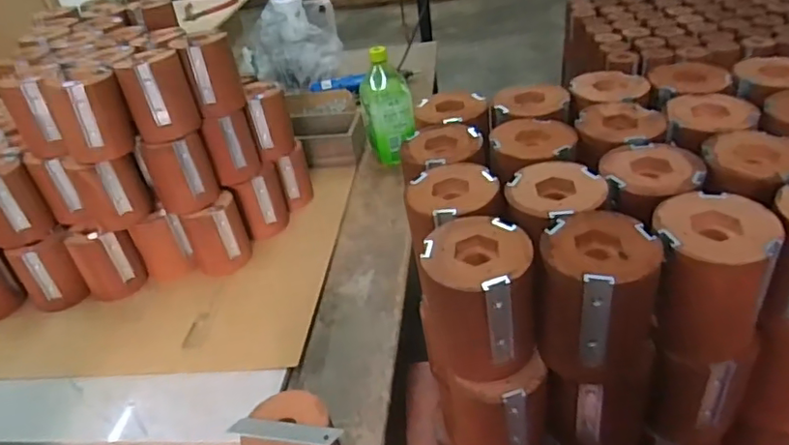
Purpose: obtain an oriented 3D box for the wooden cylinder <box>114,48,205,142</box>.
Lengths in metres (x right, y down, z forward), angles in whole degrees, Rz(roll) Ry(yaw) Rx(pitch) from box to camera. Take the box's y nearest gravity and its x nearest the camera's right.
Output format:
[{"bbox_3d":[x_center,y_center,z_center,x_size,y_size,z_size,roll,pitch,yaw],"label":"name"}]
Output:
[{"bbox_3d":[-0.302,-0.163,0.743,0.077,0.097,0.068,-20,36,-15],"label":"wooden cylinder"}]

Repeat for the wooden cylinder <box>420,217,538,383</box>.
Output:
[{"bbox_3d":[0.063,0.058,0.433,0.076,0.097,0.075,-6,35,4],"label":"wooden cylinder"}]

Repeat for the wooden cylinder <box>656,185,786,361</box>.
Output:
[{"bbox_3d":[0.226,0.044,0.418,0.075,0.105,0.079,14,41,29],"label":"wooden cylinder"}]

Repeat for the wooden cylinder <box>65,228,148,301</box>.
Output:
[{"bbox_3d":[-0.398,0.057,0.806,0.078,0.098,0.074,-26,38,-23],"label":"wooden cylinder"}]

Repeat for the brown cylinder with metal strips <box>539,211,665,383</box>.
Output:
[{"bbox_3d":[0.148,0.058,0.420,0.077,0.103,0.073,14,41,29],"label":"brown cylinder with metal strips"}]

